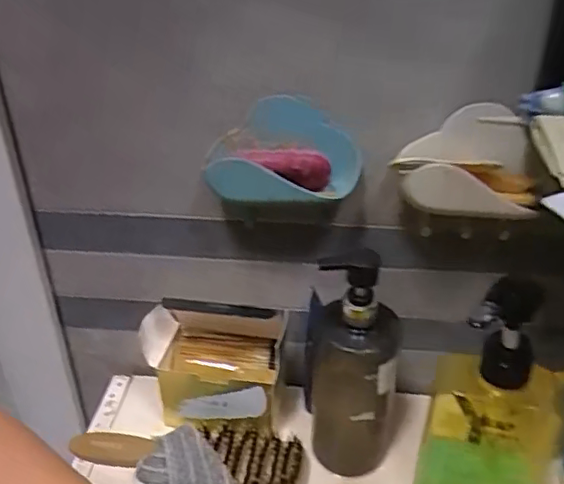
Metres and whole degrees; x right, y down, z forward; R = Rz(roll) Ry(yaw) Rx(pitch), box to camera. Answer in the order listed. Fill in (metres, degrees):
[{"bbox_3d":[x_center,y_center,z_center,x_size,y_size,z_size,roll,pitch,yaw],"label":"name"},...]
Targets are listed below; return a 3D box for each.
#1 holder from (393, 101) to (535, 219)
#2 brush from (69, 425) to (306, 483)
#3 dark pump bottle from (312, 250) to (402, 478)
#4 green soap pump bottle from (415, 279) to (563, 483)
[{"bbox_3d":[0.136,-0.060,0.435,0.097,0.081,0.044,2,31,3],"label":"holder"},{"bbox_3d":[-0.085,0.186,0.514,0.207,0.036,0.059,9,32,14],"label":"brush"},{"bbox_3d":[0.057,0.092,0.462,0.065,0.184,0.055,8,32,12],"label":"dark pump bottle"},{"bbox_3d":[0.143,0.144,0.410,0.085,0.220,0.048,12,33,18],"label":"green soap pump bottle"}]

